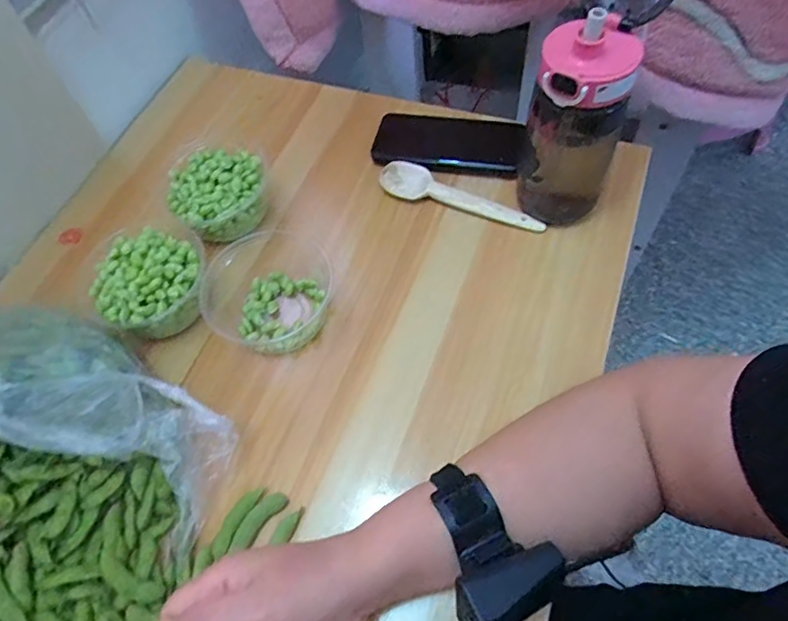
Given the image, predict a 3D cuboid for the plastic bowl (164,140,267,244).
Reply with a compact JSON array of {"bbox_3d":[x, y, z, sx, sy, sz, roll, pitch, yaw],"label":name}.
[{"bbox_3d":[-0.178,-0.116,0.561,0.099,0.067,0.092,-3,60,5],"label":"plastic bowl"}]

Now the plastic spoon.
[{"bbox_3d":[0.070,-0.121,0.561,0.175,0.011,0.040,15,63,14],"label":"plastic spoon"}]

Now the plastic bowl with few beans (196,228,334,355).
[{"bbox_3d":[-0.118,-0.022,0.505,0.113,0.045,0.115,15,62,11],"label":"plastic bowl with few beans"}]

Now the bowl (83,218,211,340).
[{"bbox_3d":[-0.225,-0.029,0.502,0.104,0.053,0.102,-3,60,5],"label":"bowl"}]

